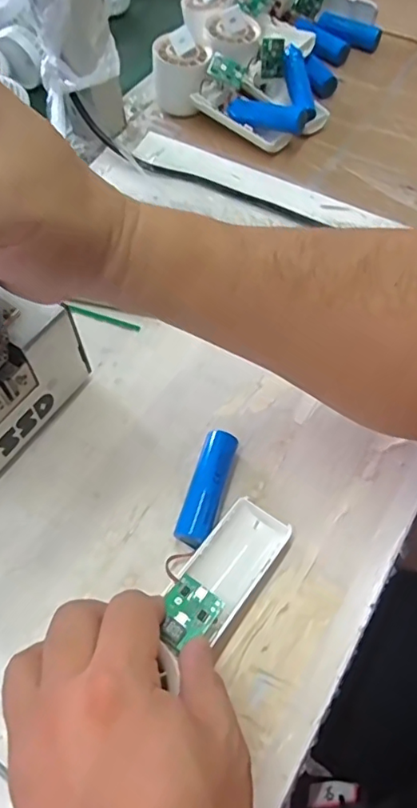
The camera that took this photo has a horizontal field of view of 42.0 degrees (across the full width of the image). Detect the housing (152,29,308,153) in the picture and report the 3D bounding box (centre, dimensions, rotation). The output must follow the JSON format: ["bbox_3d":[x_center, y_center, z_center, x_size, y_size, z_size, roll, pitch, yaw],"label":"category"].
[{"bbox_3d":[0.021,-0.305,0.527,0.163,0.055,0.060,31,65,19],"label":"housing"}]

